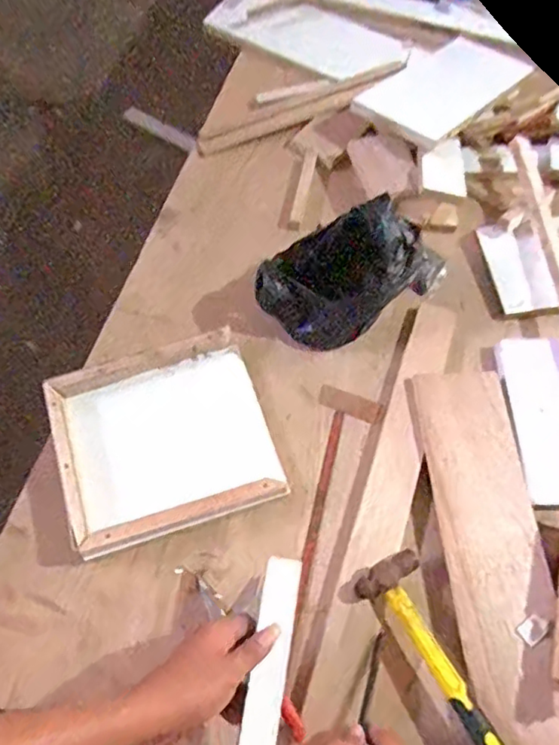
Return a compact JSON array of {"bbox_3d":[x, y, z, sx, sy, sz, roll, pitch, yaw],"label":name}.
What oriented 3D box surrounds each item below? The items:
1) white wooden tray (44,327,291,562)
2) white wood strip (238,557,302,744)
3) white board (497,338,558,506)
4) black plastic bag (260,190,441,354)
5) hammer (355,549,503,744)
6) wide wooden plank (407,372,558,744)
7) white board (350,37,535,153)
[{"bbox_3d":[-0.133,0.072,0.699,0.244,0.053,0.227,-16,65,-11],"label":"white wooden tray"},{"bbox_3d":[-0.008,0.264,0.531,0.035,0.009,0.186,9,66,4],"label":"white wood strip"},{"bbox_3d":[0.341,0.054,0.735,0.093,0.011,0.214,-2,63,-4],"label":"white board"},{"bbox_3d":[0.078,-0.125,0.743,0.205,0.128,0.127,-23,67,-11],"label":"black plastic bag"},{"bbox_3d":[0.189,0.315,0.595,0.082,0.044,0.288,-32,69,-15],"label":"hammer"},{"bbox_3d":[0.245,0.216,0.656,0.121,0.019,0.474,-4,63,-3],"label":"wide wooden plank"},{"bbox_3d":[0.268,-0.459,0.947,0.152,0.018,0.320,37,60,15],"label":"white board"}]

